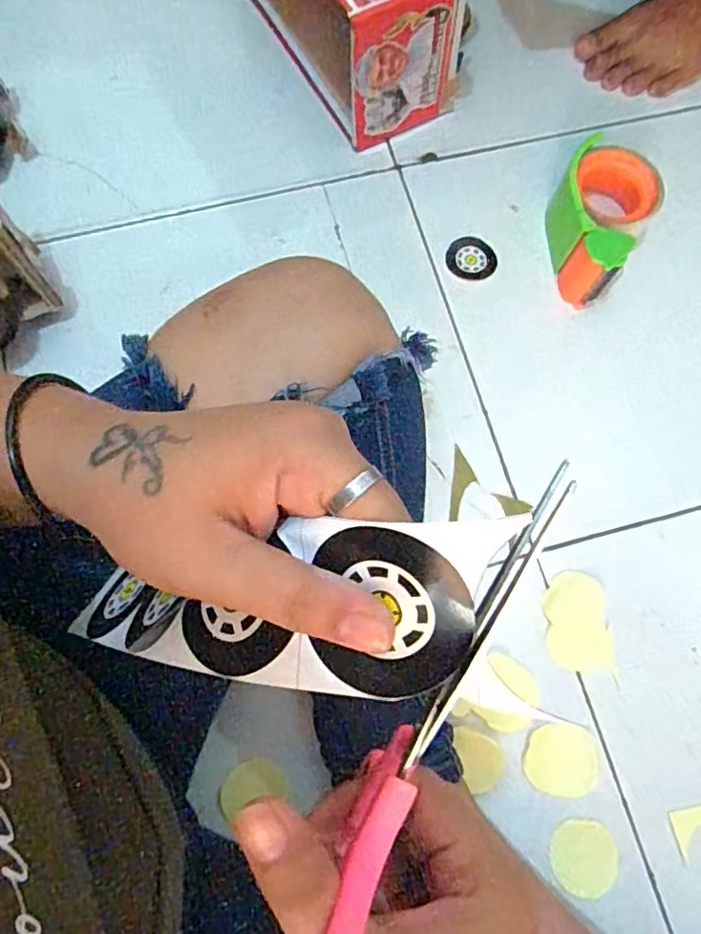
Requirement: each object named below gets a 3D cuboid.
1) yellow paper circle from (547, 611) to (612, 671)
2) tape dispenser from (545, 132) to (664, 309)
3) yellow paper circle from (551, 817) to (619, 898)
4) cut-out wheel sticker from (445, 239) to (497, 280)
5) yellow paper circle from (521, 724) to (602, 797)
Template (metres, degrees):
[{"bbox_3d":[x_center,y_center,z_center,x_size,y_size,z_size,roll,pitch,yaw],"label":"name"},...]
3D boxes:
[{"bbox_3d":[0.179,0.138,0.465,0.048,0.004,0.043,-9,73,-3],"label":"yellow paper circle"},{"bbox_3d":[0.223,-0.223,0.546,0.083,0.063,0.136,26,74,8],"label":"tape dispenser"},{"bbox_3d":[0.166,0.278,0.420,0.046,0.005,0.047,-15,73,-5],"label":"yellow paper circle"},{"bbox_3d":[0.116,-0.201,0.567,0.048,0.004,0.041,16,73,5],"label":"cut-out wheel sticker"},{"bbox_3d":[0.154,0.215,0.434,0.052,0.011,0.048,0,72,0],"label":"yellow paper circle"}]

